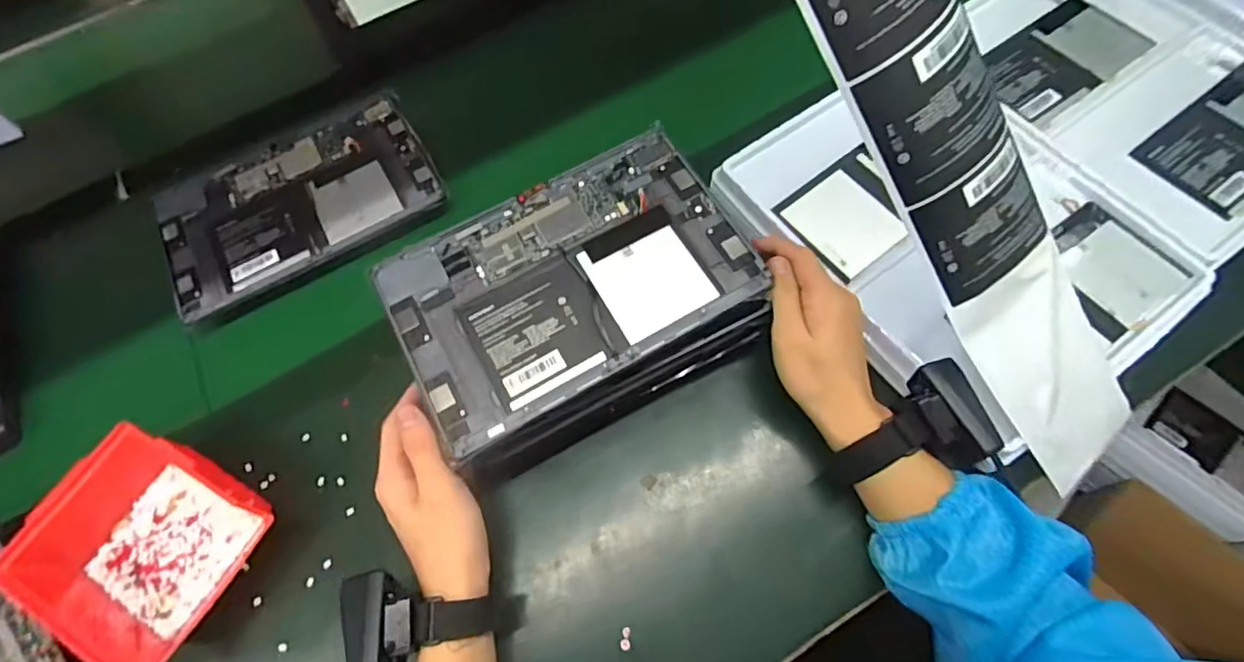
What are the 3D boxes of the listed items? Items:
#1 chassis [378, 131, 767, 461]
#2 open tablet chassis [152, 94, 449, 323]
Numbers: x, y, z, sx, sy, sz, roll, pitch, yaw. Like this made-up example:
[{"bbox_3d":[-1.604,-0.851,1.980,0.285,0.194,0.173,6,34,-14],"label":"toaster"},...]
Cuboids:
[{"bbox_3d":[-0.039,-0.039,0.426,0.253,0.008,0.163,-28,69,-9],"label":"chassis"},{"bbox_3d":[-0.312,-0.127,0.562,0.256,0.009,0.162,-29,67,-9],"label":"open tablet chassis"}]

